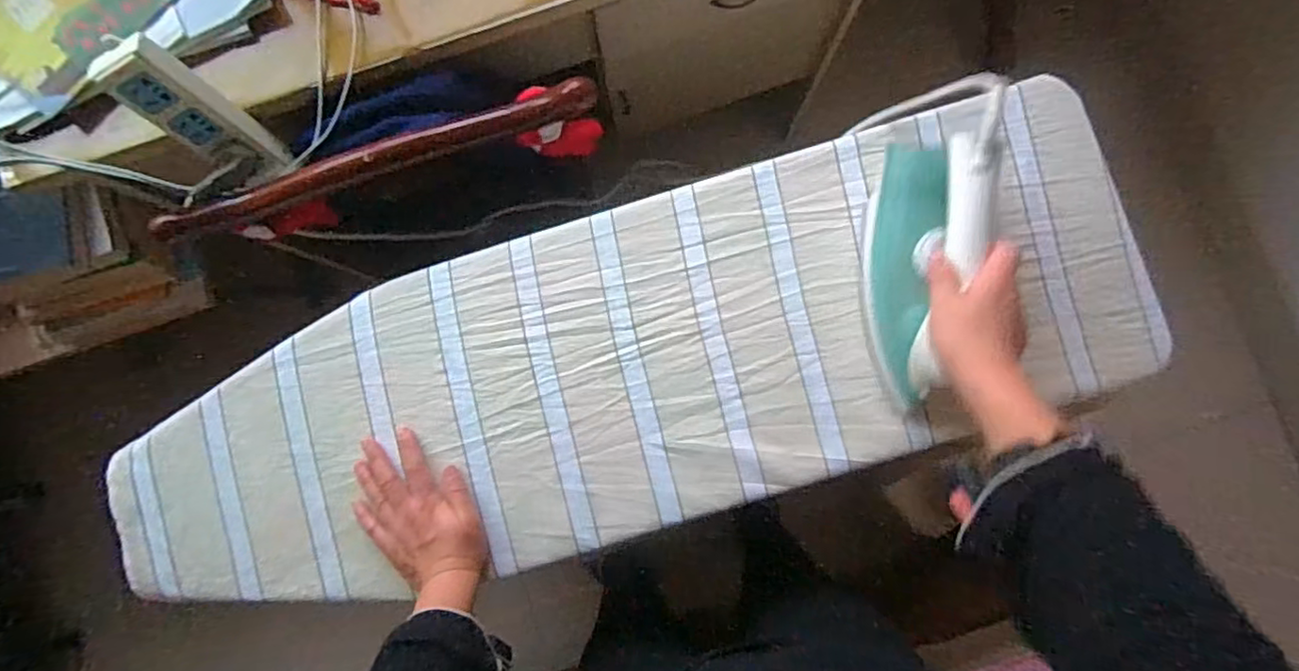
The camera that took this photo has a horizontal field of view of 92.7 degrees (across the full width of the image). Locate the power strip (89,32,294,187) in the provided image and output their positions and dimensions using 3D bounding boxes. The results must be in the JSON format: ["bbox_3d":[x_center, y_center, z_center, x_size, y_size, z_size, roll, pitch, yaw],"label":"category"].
[{"bbox_3d":[-0.408,-0.198,0.570,0.060,0.155,0.028,-43,62,0],"label":"power strip"}]

